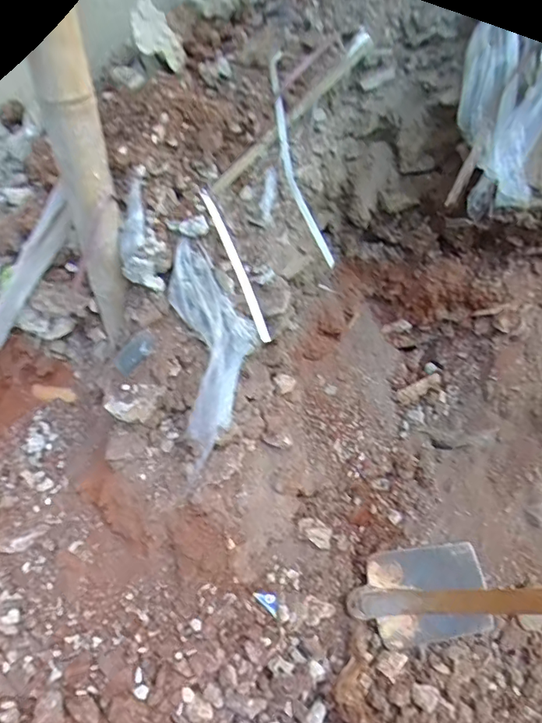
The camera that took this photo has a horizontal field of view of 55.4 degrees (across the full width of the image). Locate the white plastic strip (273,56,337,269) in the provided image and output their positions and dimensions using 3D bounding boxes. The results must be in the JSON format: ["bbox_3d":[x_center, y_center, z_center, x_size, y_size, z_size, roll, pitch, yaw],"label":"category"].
[{"bbox_3d":[0.047,-0.312,0.839,0.054,0.338,0.035,-26,22,-17],"label":"white plastic strip"}]

